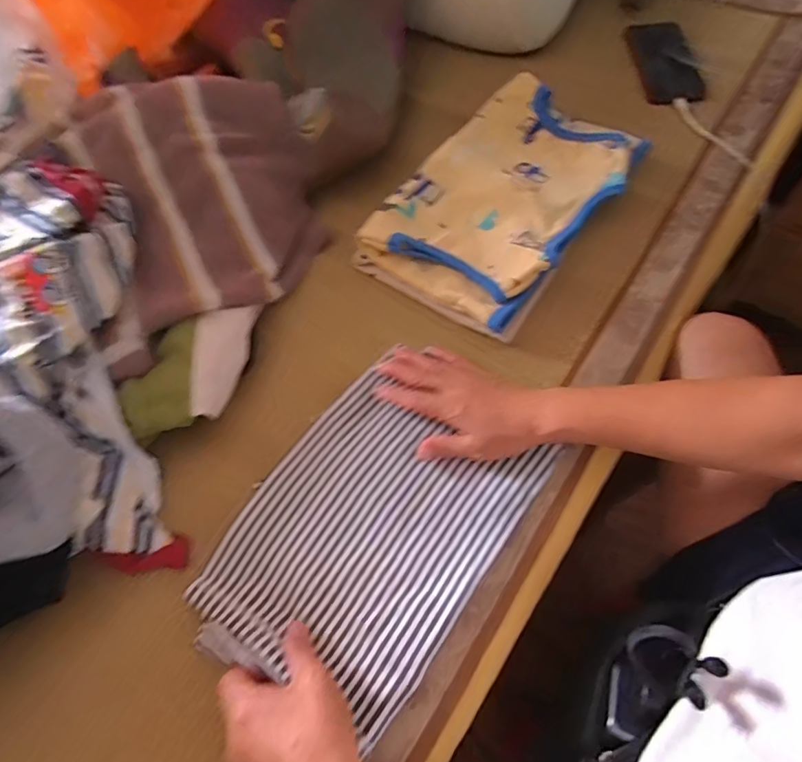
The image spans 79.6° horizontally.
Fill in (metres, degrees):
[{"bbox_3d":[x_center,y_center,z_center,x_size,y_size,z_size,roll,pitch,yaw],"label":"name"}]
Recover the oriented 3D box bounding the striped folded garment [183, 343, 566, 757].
[{"bbox_3d":[-0.028,0.128,0.427,0.205,0.029,0.278,32,70,18],"label":"striped folded garment"}]

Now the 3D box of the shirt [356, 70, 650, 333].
[{"bbox_3d":[0.127,-0.220,0.583,0.206,0.053,0.334,33,70,18],"label":"shirt"}]

